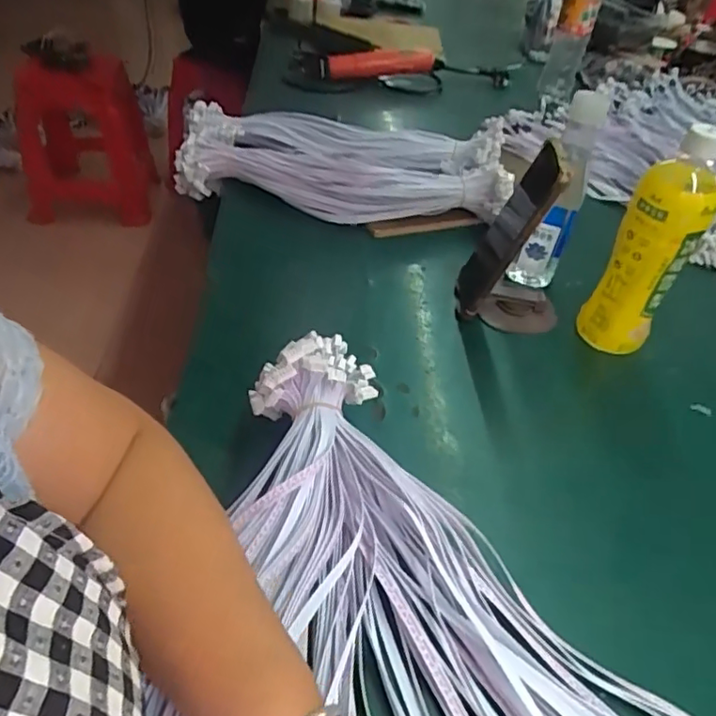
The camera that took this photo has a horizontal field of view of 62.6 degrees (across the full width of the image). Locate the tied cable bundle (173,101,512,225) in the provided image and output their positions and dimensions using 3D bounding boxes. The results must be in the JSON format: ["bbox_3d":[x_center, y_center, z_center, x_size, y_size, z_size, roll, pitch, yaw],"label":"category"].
[{"bbox_3d":[-0.013,-0.268,0.786,0.409,0.057,0.237,6,44,1],"label":"tied cable bundle"}]

